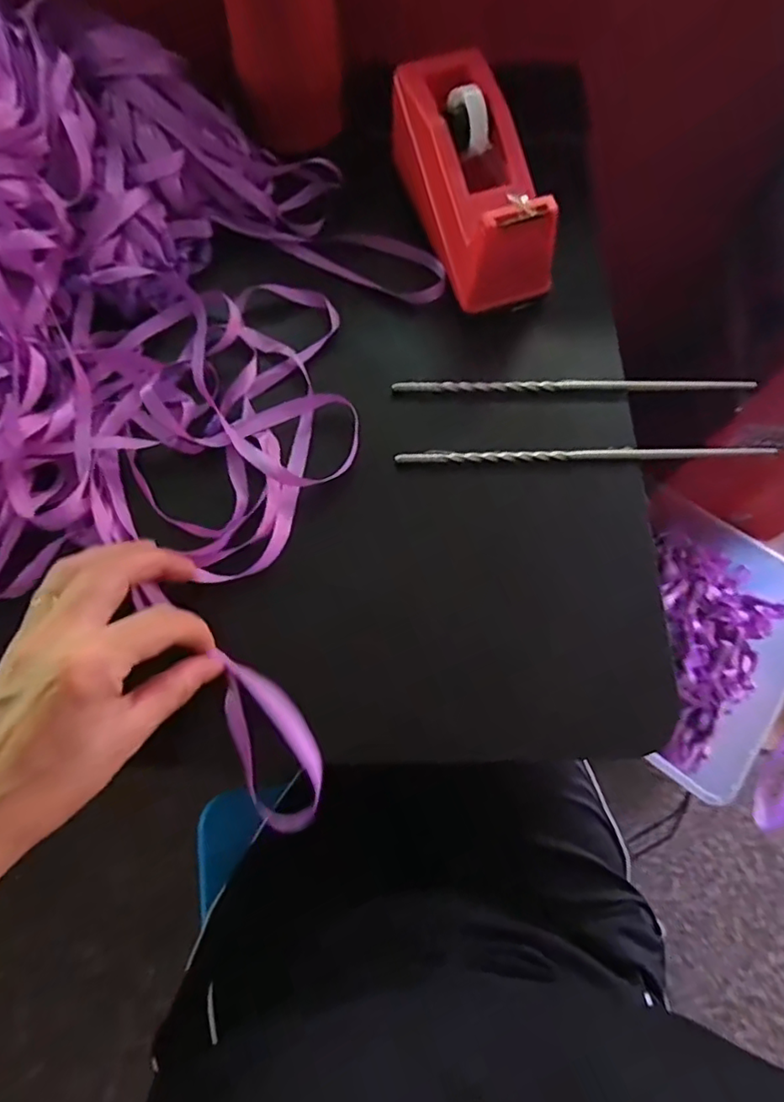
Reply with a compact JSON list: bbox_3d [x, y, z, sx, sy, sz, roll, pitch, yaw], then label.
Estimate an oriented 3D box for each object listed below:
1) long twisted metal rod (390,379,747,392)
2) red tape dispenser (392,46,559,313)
[{"bbox_3d":[0.110,-0.101,0.361,0.214,0.007,0.008,1,71,0],"label":"long twisted metal rod"},{"bbox_3d":[0.048,-0.229,0.366,0.065,0.079,0.154,-20,85,-7],"label":"red tape dispenser"}]

